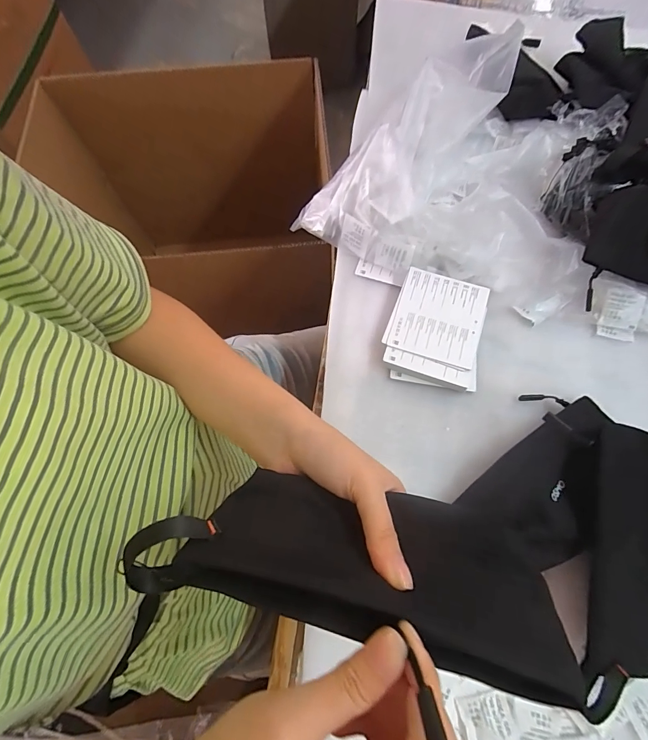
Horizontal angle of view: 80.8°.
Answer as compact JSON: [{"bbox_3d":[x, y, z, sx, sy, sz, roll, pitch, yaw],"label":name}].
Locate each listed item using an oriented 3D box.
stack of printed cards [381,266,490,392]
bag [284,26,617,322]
[{"bbox_3d":[0.120,-0.044,0.411,0.097,0.015,0.123,12,73,5],"label":"stack of printed cards"},{"bbox_3d":[0.178,-0.231,0.447,0.315,0.082,0.294,30,74,11],"label":"bag"}]

